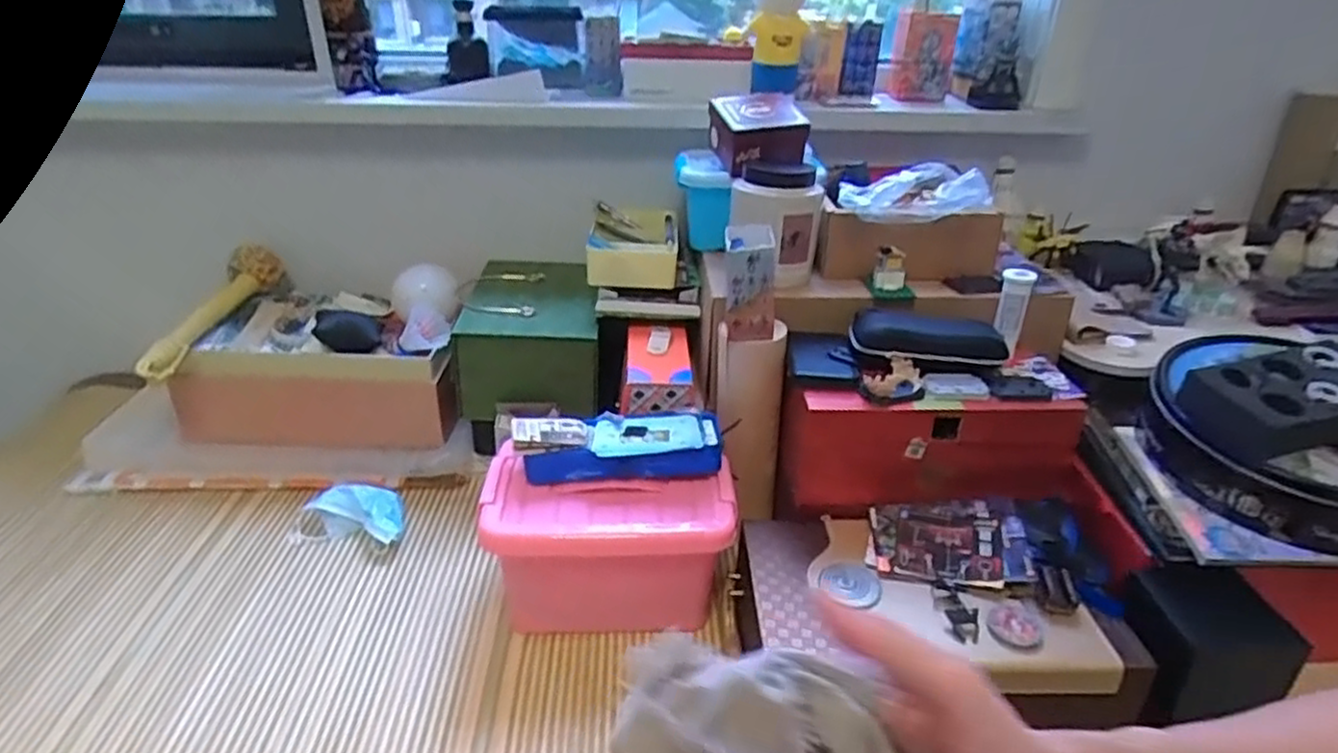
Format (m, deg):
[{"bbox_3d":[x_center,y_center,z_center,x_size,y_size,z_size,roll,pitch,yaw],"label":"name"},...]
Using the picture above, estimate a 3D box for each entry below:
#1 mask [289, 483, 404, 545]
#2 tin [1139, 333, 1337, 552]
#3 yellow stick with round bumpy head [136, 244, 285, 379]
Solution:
[{"bbox_3d":[-0.394,0.171,0.916,0.137,0.034,0.090,0,30,-1],"label":"mask"},{"bbox_3d":[0.611,0.061,0.727,0.217,0.093,0.244,-20,36,-32],"label":"tin"},{"bbox_3d":[-0.626,-0.092,1.001,0.057,0.070,0.295,3,30,4],"label":"yellow stick with round bumpy head"}]

